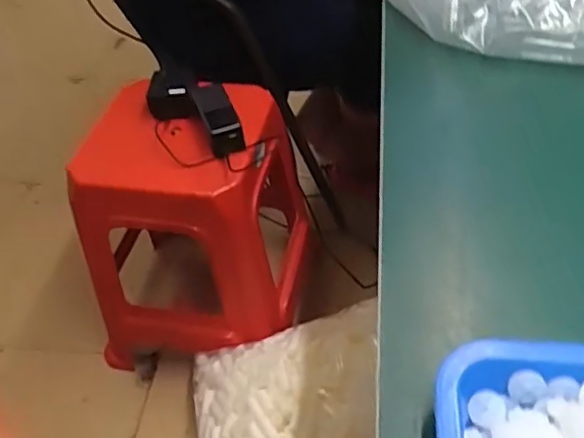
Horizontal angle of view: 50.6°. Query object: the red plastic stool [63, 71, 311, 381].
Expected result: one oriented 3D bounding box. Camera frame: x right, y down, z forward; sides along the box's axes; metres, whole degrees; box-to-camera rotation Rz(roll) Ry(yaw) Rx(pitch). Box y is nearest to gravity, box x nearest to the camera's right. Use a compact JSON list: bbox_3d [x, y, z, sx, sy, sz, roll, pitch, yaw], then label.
[{"bbox_3d":[-0.174,0.020,1.164,0.353,0.469,0.377,9,49,15],"label":"red plastic stool"}]

